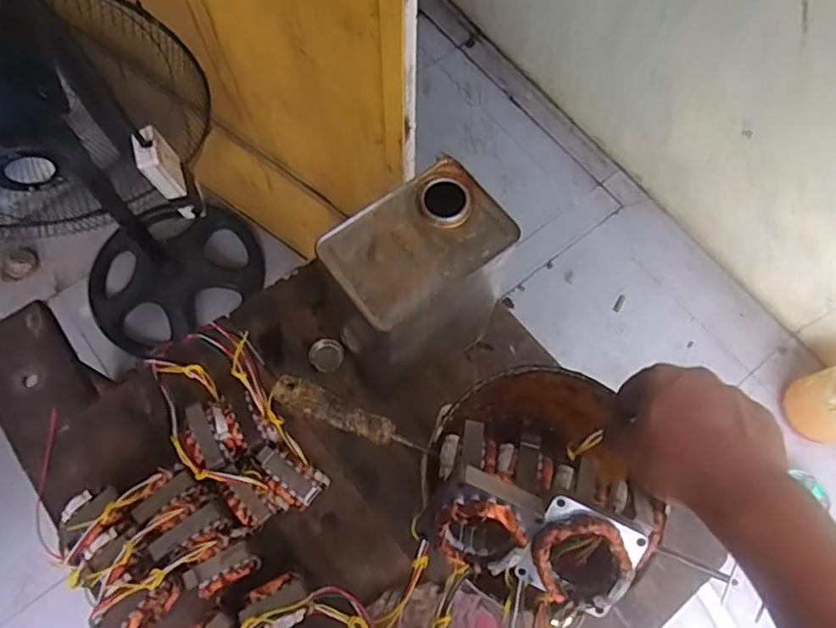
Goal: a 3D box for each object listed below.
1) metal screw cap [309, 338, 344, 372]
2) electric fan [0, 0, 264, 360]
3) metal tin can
[{"bbox_3d":[-0.110,0.048,0.721,0.040,0.011,0.042,0,69,-1],"label":"metal screw cap"},{"bbox_3d":[-0.627,-0.288,1.083,0.478,0.942,0.405,41,74,13],"label":"electric fan"},{"bbox_3d":[0.000,-0.025,0.612,0.154,0.215,0.112,-31,73,-12],"label":"metal tin can"}]

